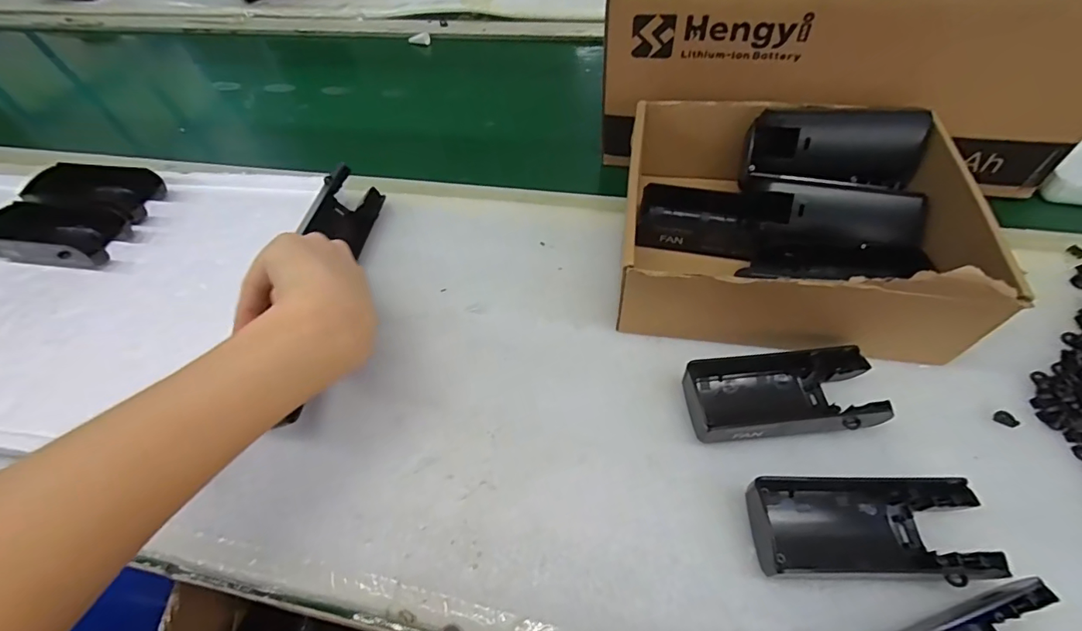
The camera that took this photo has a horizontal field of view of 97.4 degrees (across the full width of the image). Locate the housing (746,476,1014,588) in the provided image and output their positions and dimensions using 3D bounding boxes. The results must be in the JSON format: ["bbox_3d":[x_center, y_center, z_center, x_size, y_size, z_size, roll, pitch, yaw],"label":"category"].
[{"bbox_3d":[0.162,0.106,0.241,0.107,0.028,0.047,-2,53,3],"label":"housing"}]

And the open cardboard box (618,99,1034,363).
[{"bbox_3d":[0.163,-0.069,0.329,0.200,0.085,0.179,5,54,8],"label":"open cardboard box"}]

